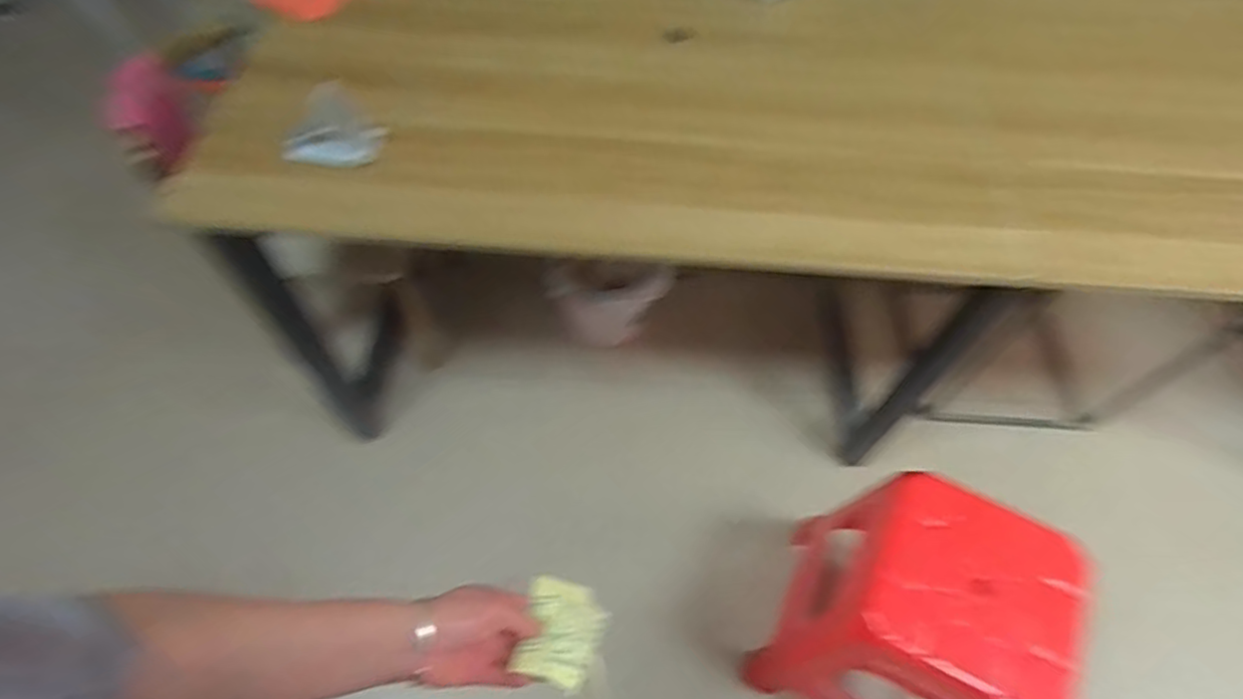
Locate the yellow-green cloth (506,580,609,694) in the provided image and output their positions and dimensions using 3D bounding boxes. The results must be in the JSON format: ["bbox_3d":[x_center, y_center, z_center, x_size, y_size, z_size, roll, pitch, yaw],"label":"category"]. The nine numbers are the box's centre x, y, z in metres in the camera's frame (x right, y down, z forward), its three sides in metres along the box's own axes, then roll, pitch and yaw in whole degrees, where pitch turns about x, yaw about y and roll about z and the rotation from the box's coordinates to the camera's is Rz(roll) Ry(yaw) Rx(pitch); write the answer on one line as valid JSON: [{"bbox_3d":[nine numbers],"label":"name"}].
[{"bbox_3d":[-0.050,0.241,0.546,0.063,0.025,0.101,14,30,-3],"label":"yellow-green cloth"}]

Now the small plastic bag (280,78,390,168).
[{"bbox_3d":[-0.421,-0.323,0.931,0.141,0.097,0.060,-12,59,-10],"label":"small plastic bag"}]

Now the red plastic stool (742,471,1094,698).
[{"bbox_3d":[0.458,0.446,1.078,0.316,0.453,0.330,26,61,13],"label":"red plastic stool"}]

